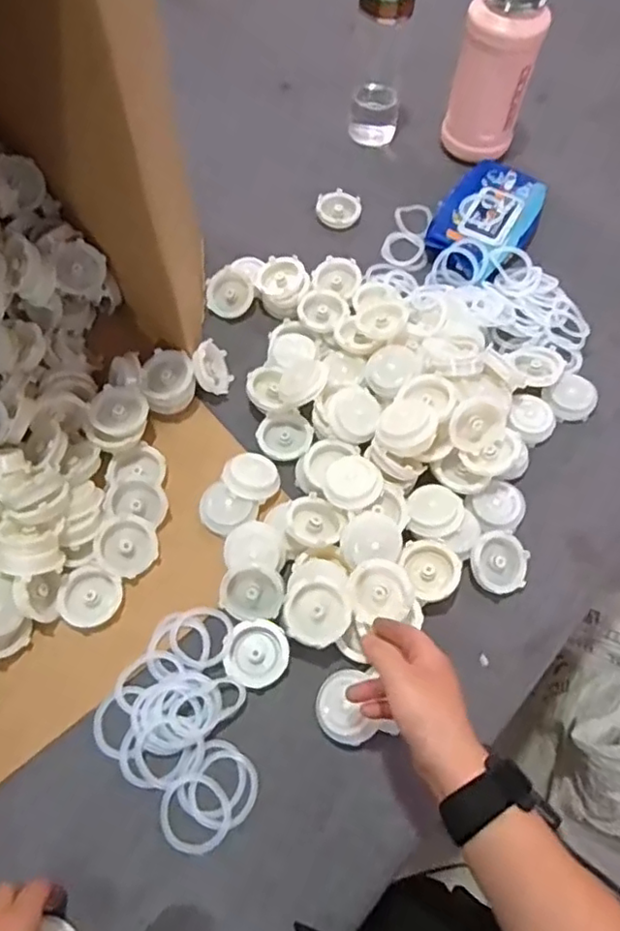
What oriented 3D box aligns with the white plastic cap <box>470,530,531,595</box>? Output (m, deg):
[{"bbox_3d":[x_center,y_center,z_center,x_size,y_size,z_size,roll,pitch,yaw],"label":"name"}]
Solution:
[{"bbox_3d":[0.182,0.095,0.602,0.057,0.026,0.056,1,64,-1],"label":"white plastic cap"}]

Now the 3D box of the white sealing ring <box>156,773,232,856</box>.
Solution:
[{"bbox_3d":[-0.093,0.284,0.510,0.059,0.011,0.055,22,65,9],"label":"white sealing ring"}]

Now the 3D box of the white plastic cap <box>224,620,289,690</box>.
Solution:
[{"bbox_3d":[-0.047,0.170,0.564,0.053,0.010,0.058,1,64,-1],"label":"white plastic cap"}]

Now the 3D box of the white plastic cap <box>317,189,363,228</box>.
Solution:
[{"bbox_3d":[0.038,-0.340,0.832,0.056,0.013,0.055,1,64,-1],"label":"white plastic cap"}]

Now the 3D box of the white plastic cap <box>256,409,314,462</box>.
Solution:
[{"bbox_3d":[-0.026,-0.030,0.667,0.058,0.019,0.056,1,64,-1],"label":"white plastic cap"}]

